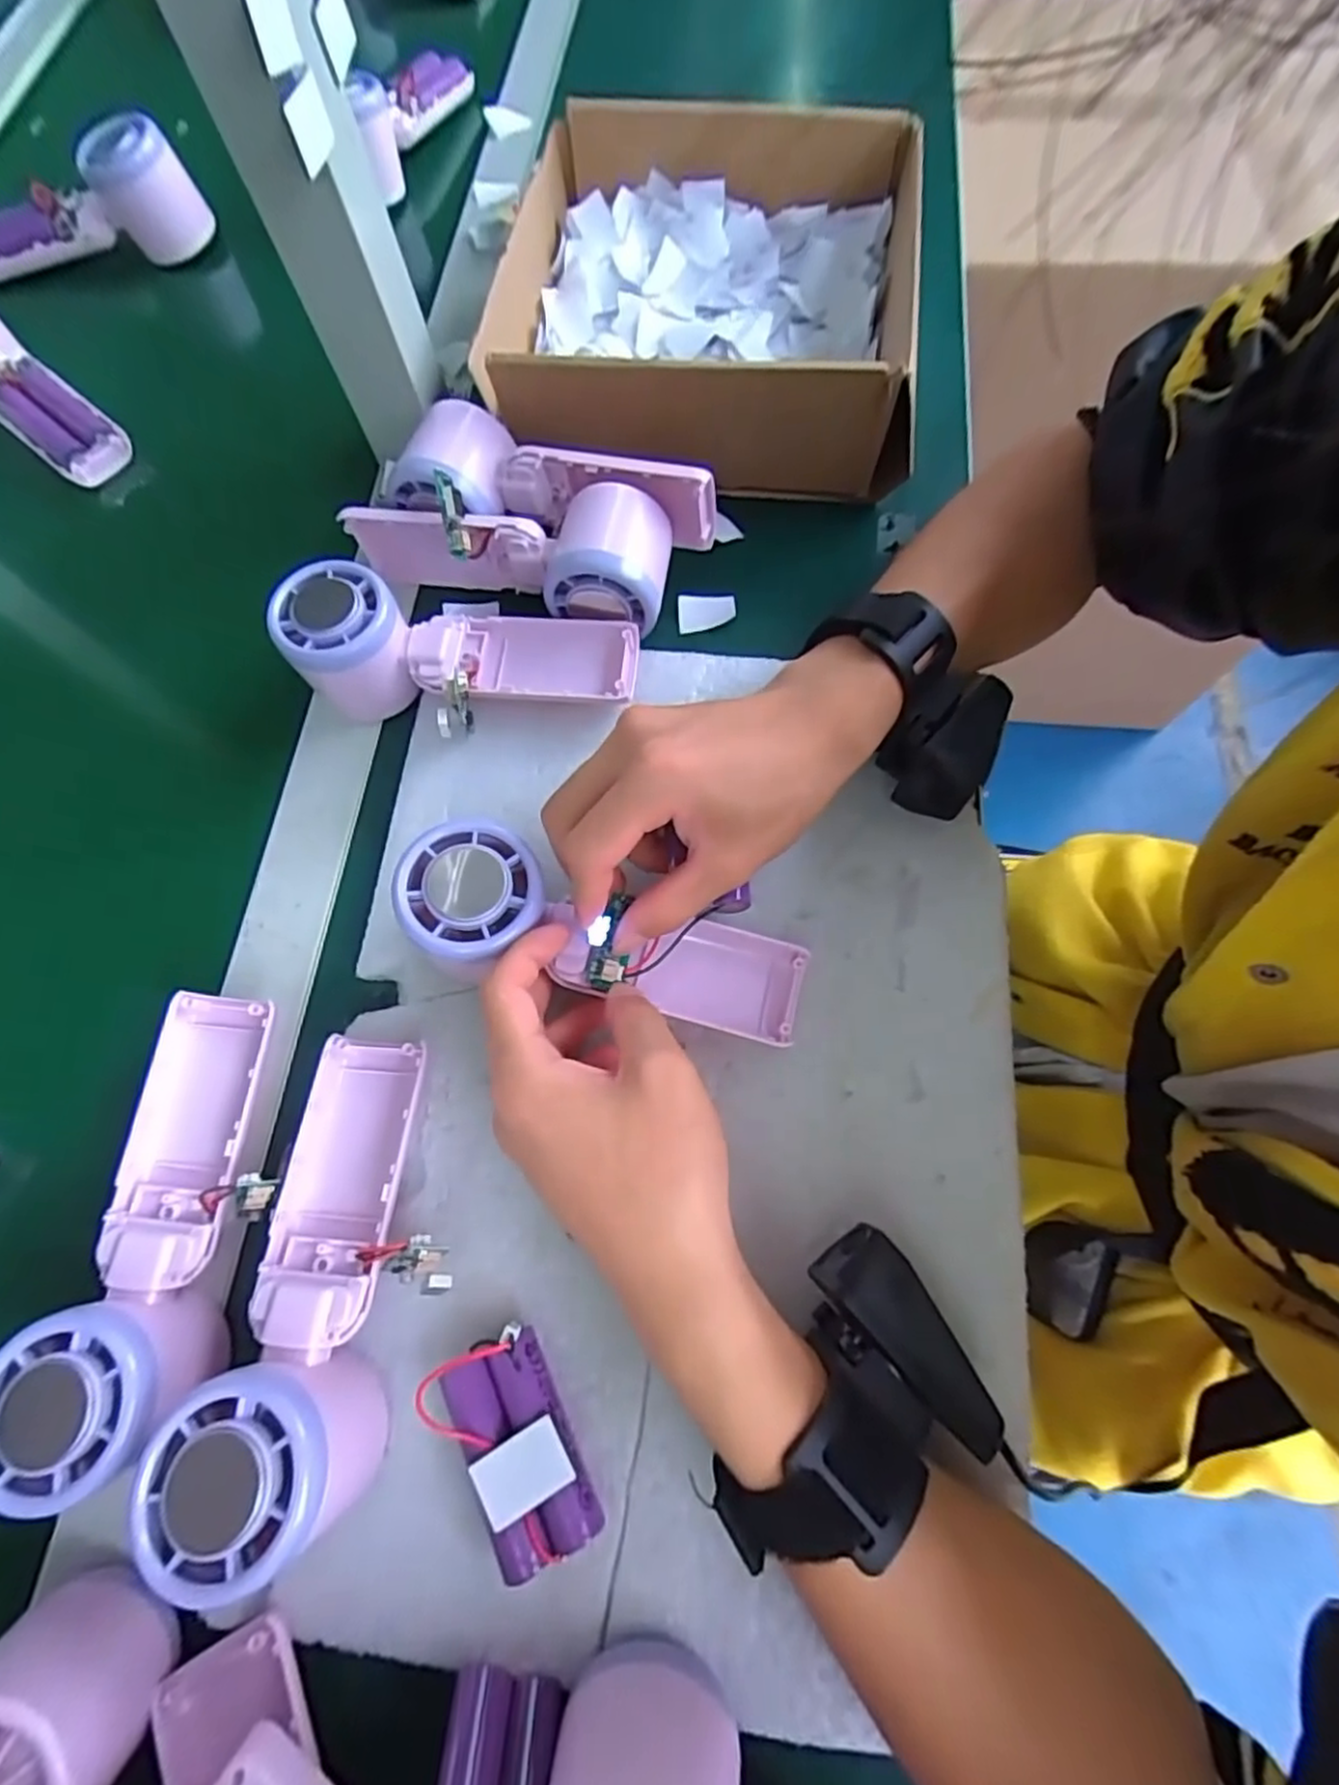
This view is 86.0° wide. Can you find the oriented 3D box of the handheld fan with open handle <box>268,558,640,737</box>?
[{"bbox_3d":[-0.101,-0.107,0.353,0.165,0.060,0.073,2,69,-12],"label":"handheld fan with open handle"}]

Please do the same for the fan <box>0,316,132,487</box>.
[{"bbox_3d":[-0.398,-0.308,0.437,0.161,0.041,0.053,40,75,-2],"label":"fan"}]

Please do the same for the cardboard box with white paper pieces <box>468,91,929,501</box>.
[{"bbox_3d":[0.026,-0.338,0.413,0.230,0.081,0.234,4,71,3],"label":"cardboard box with white paper pieces"}]

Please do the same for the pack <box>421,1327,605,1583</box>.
[{"bbox_3d":[-0.053,0.191,0.248,0.039,0.023,0.068,-29,73,-8],"label":"pack"}]

